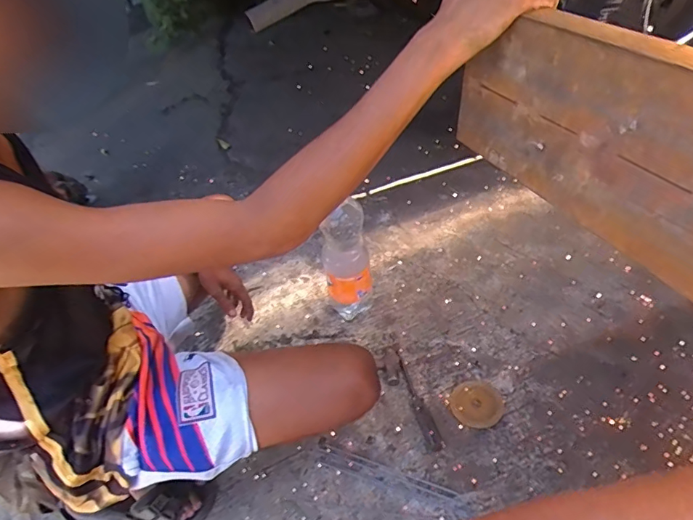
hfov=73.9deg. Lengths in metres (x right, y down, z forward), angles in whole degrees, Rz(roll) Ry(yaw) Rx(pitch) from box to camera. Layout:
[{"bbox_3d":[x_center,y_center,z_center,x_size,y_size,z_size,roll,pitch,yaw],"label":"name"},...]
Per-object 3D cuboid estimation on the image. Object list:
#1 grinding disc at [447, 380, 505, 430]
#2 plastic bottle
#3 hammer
[{"bbox_3d":[0.258,0.284,0.911,0.101,0.010,0.092,-4,42,4],"label":"grinding disc"},{"bbox_3d":[0.003,0.010,1.005,0.097,0.310,0.082,-7,42,1],"label":"plastic bottle"},{"bbox_3d":[0.120,0.270,0.930,0.058,0.023,0.243,-15,42,-9],"label":"hammer"}]

